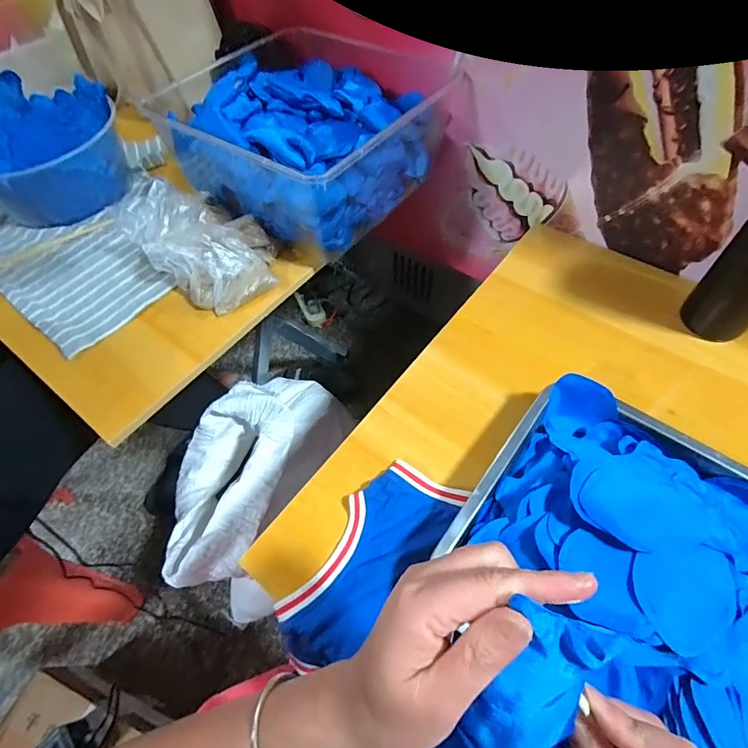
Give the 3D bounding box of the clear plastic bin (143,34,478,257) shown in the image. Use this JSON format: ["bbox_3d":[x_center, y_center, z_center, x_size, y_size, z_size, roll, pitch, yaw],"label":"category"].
[{"bbox_3d":[-0.066,-0.341,0.604,0.296,0.122,0.340,30,64,21],"label":"clear plastic bin"}]

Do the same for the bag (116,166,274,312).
[{"bbox_3d":[-0.217,-0.172,0.537,0.203,0.082,0.131,36,67,24],"label":"bag"}]

